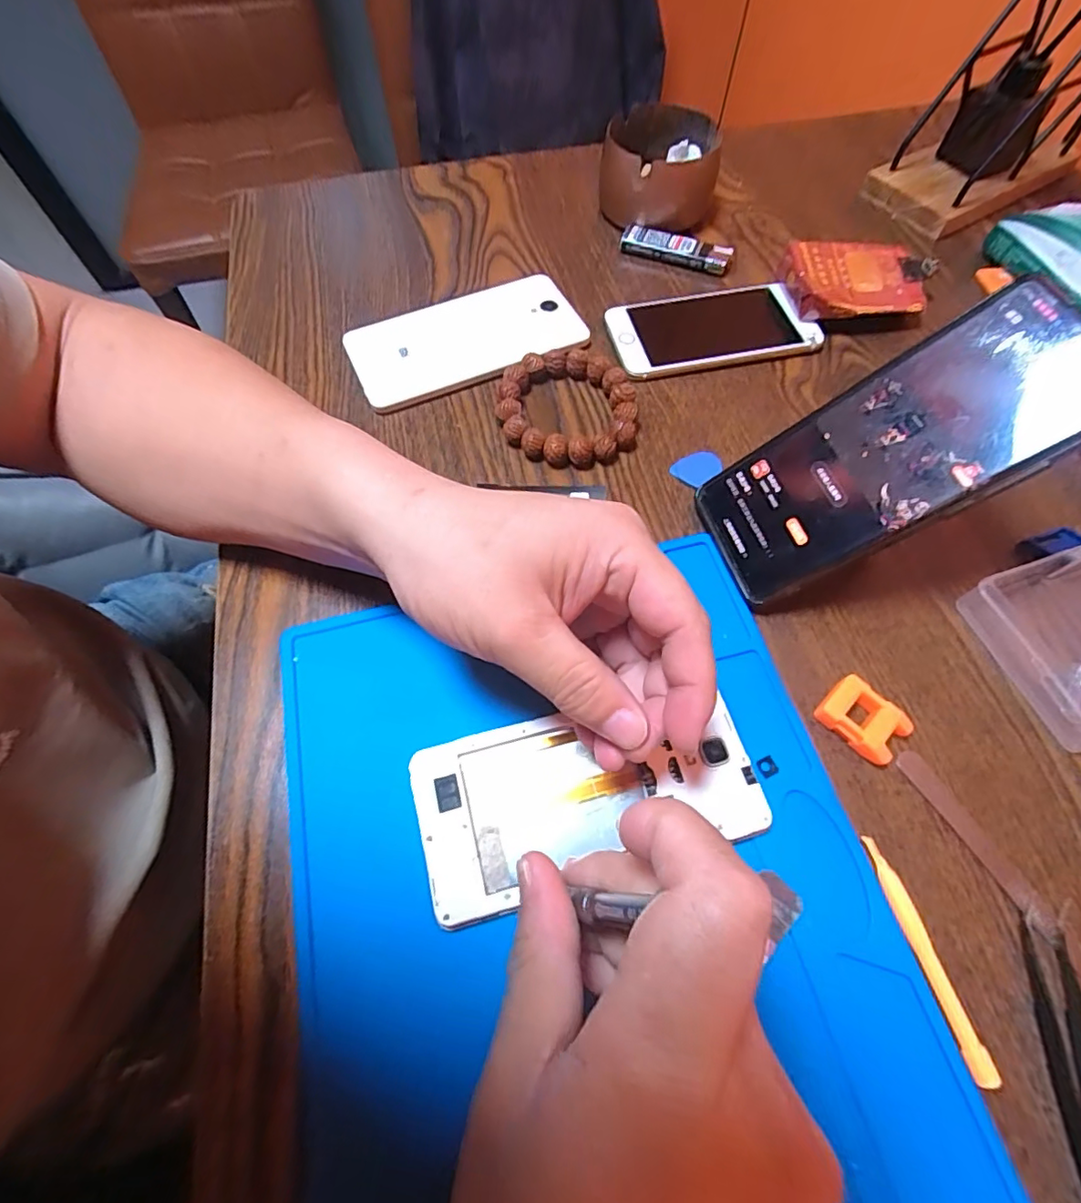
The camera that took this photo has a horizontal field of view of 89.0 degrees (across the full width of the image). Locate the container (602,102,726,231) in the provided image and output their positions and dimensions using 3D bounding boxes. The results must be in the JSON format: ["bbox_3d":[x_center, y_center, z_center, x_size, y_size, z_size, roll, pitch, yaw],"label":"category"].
[{"bbox_3d":[0.091,-0.329,0.420,0.086,0.050,0.095,12,64,6],"label":"container"}]

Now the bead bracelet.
[{"bbox_3d":[0.016,-0.116,0.333,0.079,0.016,0.089,-19,65,-9],"label":"bead bracelet"}]

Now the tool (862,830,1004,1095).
[{"bbox_3d":[0.147,0.135,0.212,0.008,0.007,0.082,-14,64,-7],"label":"tool"}]

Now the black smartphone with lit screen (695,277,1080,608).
[{"bbox_3d":[0.155,-0.066,0.250,0.160,0.008,0.073,-32,61,28],"label":"black smartphone with lit screen"}]

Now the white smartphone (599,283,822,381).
[{"bbox_3d":[0.112,-0.184,0.369,0.129,0.009,0.069,-12,64,-6],"label":"white smartphone"}]

